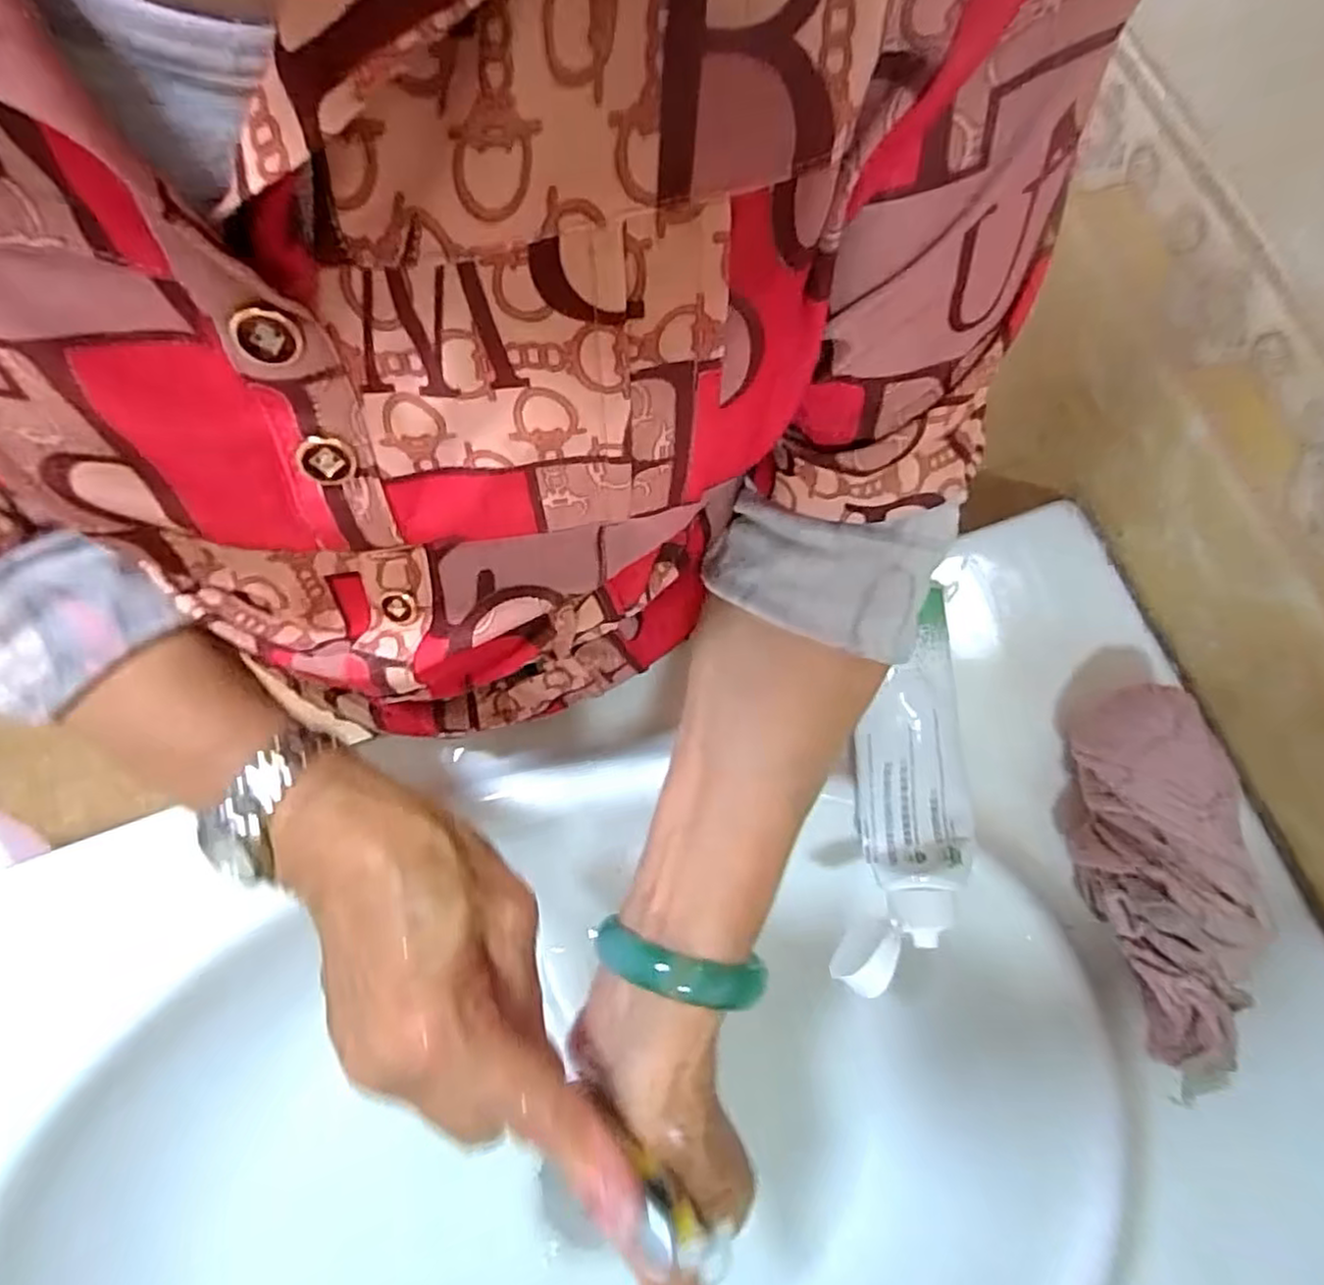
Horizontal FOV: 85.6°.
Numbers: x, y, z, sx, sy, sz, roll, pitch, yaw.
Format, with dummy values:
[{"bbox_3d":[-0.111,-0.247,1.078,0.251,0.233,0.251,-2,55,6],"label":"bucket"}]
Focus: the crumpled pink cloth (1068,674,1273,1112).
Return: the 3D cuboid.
[{"bbox_3d":[0.226,0.110,0.326,0.054,0.056,0.172,-3,74,0],"label":"crumpled pink cloth"}]

